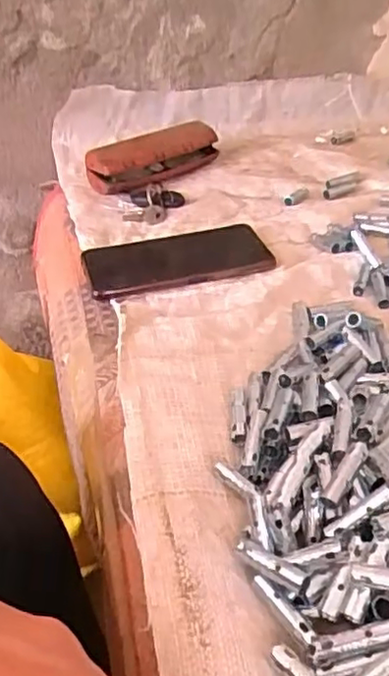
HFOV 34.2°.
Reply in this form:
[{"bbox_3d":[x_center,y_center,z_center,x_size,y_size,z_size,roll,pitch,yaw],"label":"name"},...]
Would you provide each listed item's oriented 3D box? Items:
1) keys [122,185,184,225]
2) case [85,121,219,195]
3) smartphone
[{"bbox_3d":[-0.043,-0.148,0.671,0.060,0.017,0.067,1,38,6],"label":"keys"},{"bbox_3d":[-0.047,-0.209,0.729,0.152,0.041,0.053,-30,45,-30],"label":"case"},{"bbox_3d":[-0.016,-0.075,0.588,0.165,0.008,0.092,-11,38,-8],"label":"smartphone"}]

